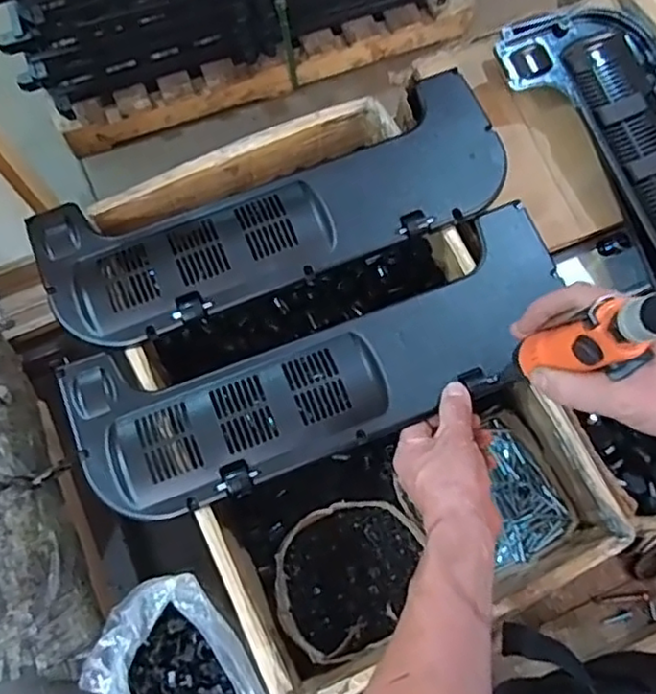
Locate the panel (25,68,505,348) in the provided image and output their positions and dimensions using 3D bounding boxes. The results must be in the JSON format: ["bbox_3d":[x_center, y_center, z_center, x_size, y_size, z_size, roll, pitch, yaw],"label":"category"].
[{"bbox_3d":[-0.049,-0.142,0.648,0.470,0.018,0.157,-22,75,-6],"label":"panel"}]

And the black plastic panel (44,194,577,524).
[{"bbox_3d":[0.001,0.013,0.610,0.472,0.019,0.160,-22,75,-7],"label":"black plastic panel"}]

